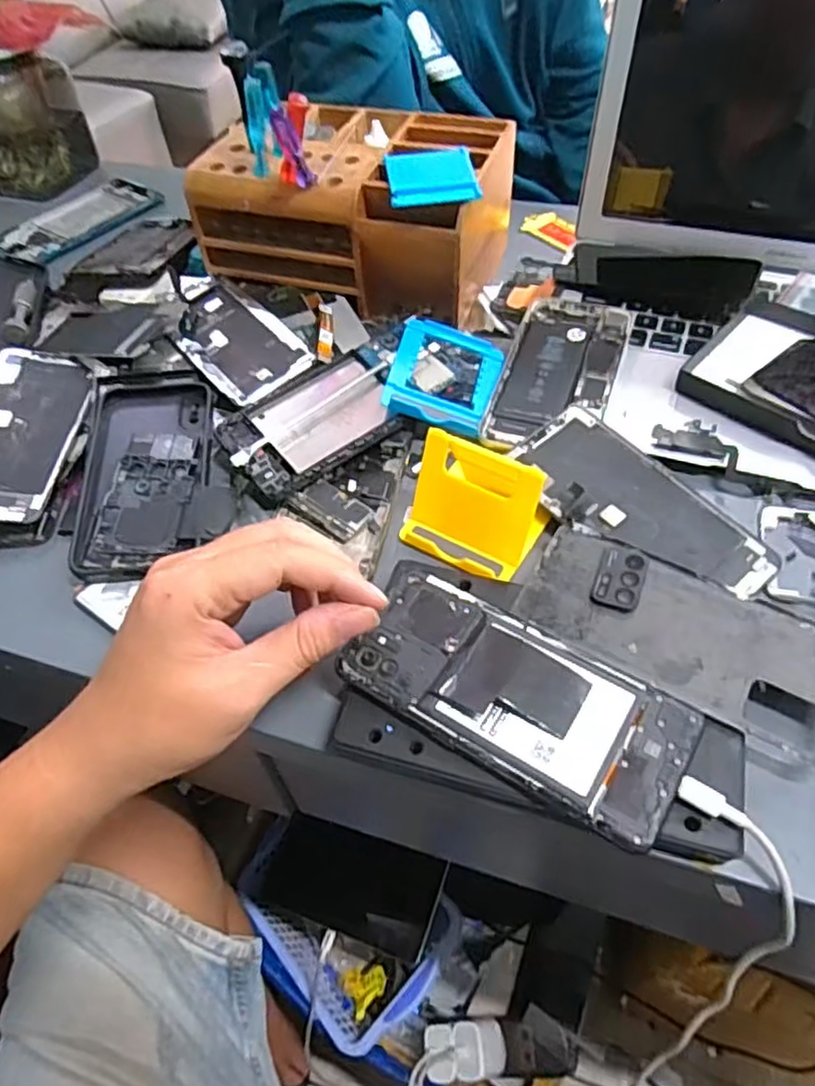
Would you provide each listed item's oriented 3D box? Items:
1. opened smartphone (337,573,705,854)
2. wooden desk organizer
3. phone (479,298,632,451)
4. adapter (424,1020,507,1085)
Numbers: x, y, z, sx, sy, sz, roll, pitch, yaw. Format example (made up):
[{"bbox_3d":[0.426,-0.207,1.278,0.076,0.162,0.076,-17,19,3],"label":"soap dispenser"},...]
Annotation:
[{"bbox_3d":[0.050,0.069,0.318,0.152,0.008,0.072,26,56,21],"label":"opened smartphone"},{"bbox_3d":[-0.038,-0.263,0.534,0.214,0.089,0.137,13,52,13],"label":"wooden desk organizer"},{"bbox_3d":[0.104,-0.119,0.467,0.072,0.009,0.149,15,53,14],"label":"phone"},{"bbox_3d":[0.054,0.468,0.635,0.074,0.030,0.046,-5,51,0],"label":"adapter"}]

